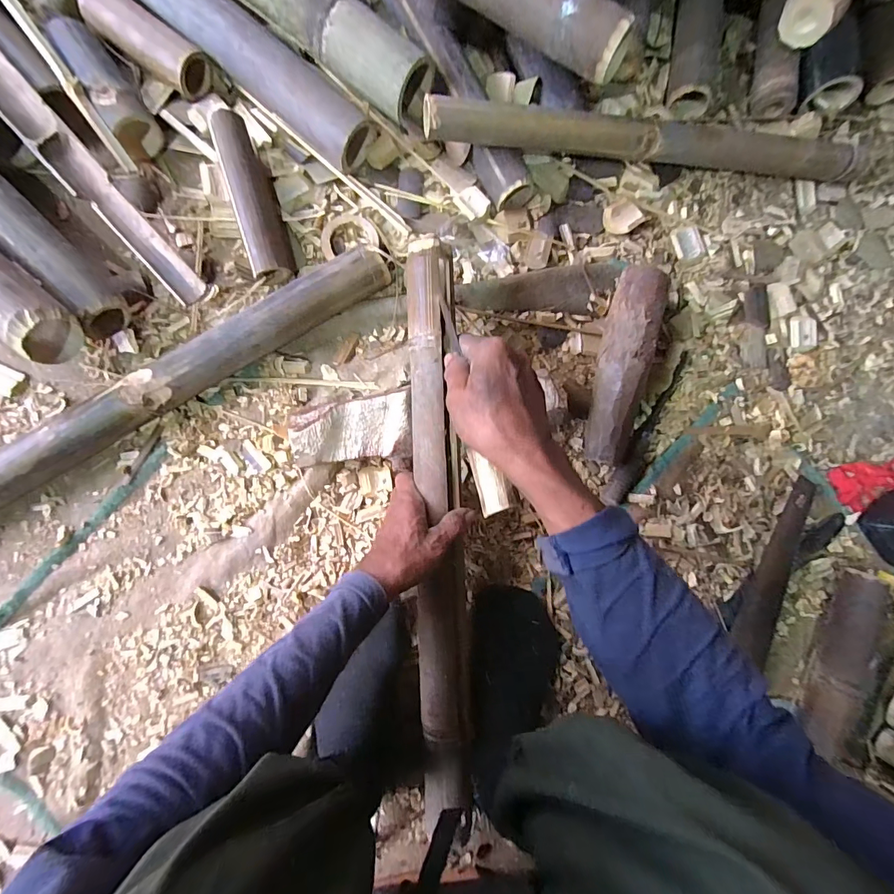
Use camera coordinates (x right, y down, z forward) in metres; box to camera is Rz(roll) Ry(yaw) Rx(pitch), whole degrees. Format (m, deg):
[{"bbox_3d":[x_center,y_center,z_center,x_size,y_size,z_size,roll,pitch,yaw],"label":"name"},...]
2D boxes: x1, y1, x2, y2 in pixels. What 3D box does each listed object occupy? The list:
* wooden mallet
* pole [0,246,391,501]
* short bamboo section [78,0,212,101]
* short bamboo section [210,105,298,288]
[{"bbox_3d":[0.230,-0.101,0.553,0.068,0.068,0.248,9,85,-6],"label":"wooden mallet"},{"bbox_3d":[-0.348,-0.051,0.486,0.638,0.062,0.052,-33,90,-8],"label":"pole"},{"bbox_3d":[-0.375,-0.503,0.529,0.144,0.050,0.056,31,83,-3],"label":"short bamboo section"},{"bbox_3d":[-0.238,-0.306,0.529,0.049,0.050,0.203,-15,87,-7],"label":"short bamboo section"}]

